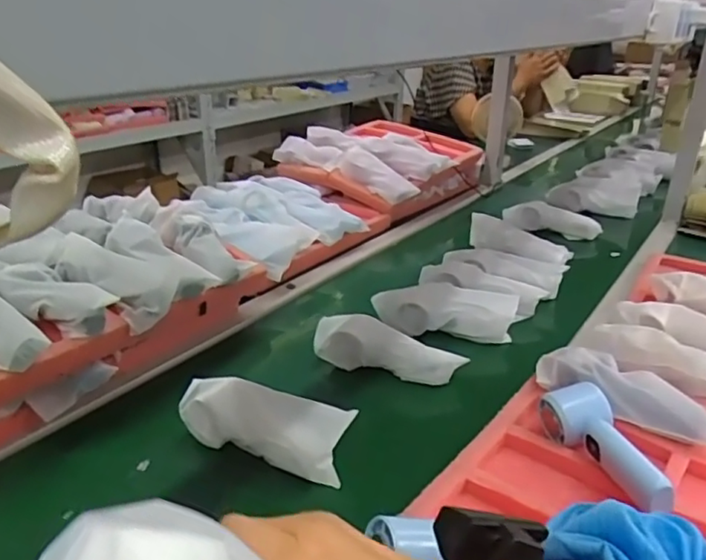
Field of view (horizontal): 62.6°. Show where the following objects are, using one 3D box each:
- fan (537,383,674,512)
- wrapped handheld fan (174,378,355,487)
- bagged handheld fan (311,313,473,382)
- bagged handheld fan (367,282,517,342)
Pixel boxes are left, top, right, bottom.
[{"bbox_3d":[0.240,0.165,0.556,0.057,0.056,0.146,-6,27,-13],"label":"fan"},{"bbox_3d":[-0.099,0.157,0.616,0.194,0.068,0.060,13,29,24],"label":"wrapped handheld fan"},{"bbox_3d":[0.037,0.093,0.749,0.204,0.062,0.052,14,29,26],"label":"bagged handheld fan"},{"bbox_3d":[0.134,0.043,0.848,0.199,0.059,0.054,4,26,7],"label":"bagged handheld fan"}]

